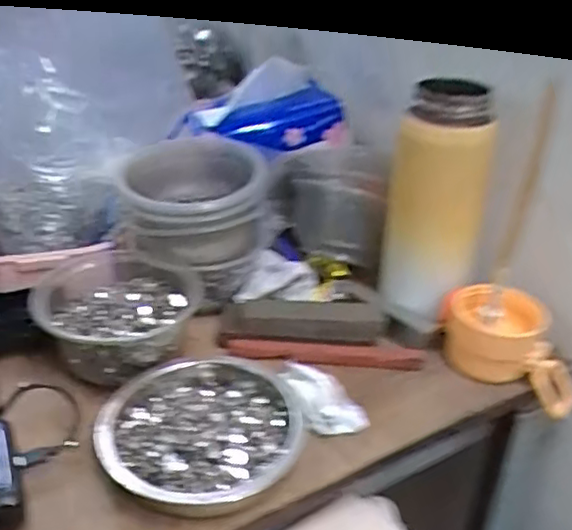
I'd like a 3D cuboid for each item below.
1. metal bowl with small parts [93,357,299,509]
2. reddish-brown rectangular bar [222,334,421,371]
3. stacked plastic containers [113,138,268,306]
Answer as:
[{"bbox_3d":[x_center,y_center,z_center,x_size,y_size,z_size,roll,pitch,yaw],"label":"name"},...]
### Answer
[{"bbox_3d":[-0.051,0.101,0.405,0.120,0.032,0.134,14,32,21],"label":"metal bowl with small parts"},{"bbox_3d":[0.028,0.068,0.485,0.153,0.012,0.018,2,30,1],"label":"reddish-brown rectangular bar"},{"bbox_3d":[-0.076,-0.045,0.548,0.119,0.102,0.145,-1,30,-5],"label":"stacked plastic containers"}]

